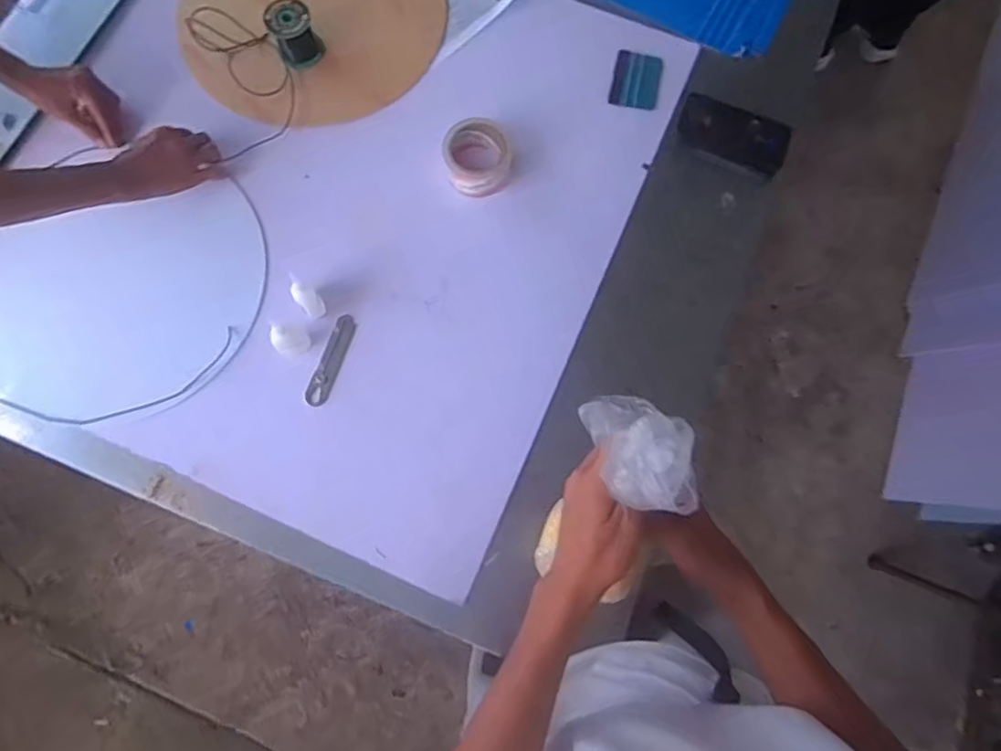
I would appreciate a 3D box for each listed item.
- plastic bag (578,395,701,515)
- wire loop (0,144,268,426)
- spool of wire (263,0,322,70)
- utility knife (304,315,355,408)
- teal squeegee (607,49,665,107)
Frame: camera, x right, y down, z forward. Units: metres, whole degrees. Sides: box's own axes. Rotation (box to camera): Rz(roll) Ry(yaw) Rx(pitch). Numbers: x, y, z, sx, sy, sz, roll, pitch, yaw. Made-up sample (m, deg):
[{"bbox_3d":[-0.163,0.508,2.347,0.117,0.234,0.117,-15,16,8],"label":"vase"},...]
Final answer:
[{"bbox_3d":[0.098,0.048,0.413,0.059,0.062,0.088,-15,75,-5],"label":"plastic bag"},{"bbox_3d":[-0.529,-0.121,0.843,0.408,0.013,0.377,0,79,0],"label":"wire loop"},{"bbox_3d":[-0.301,-0.500,0.905,0.060,0.066,0.061,0,77,-2],"label":"spool of wire"},{"bbox_3d":[-0.226,-0.020,0.828,0.027,0.013,0.125,20,77,3],"label":"utility knife"},{"bbox_3d":[0.207,-0.449,0.941,0.072,0.007,0.094,12,76,1],"label":"teal squeegee"}]

